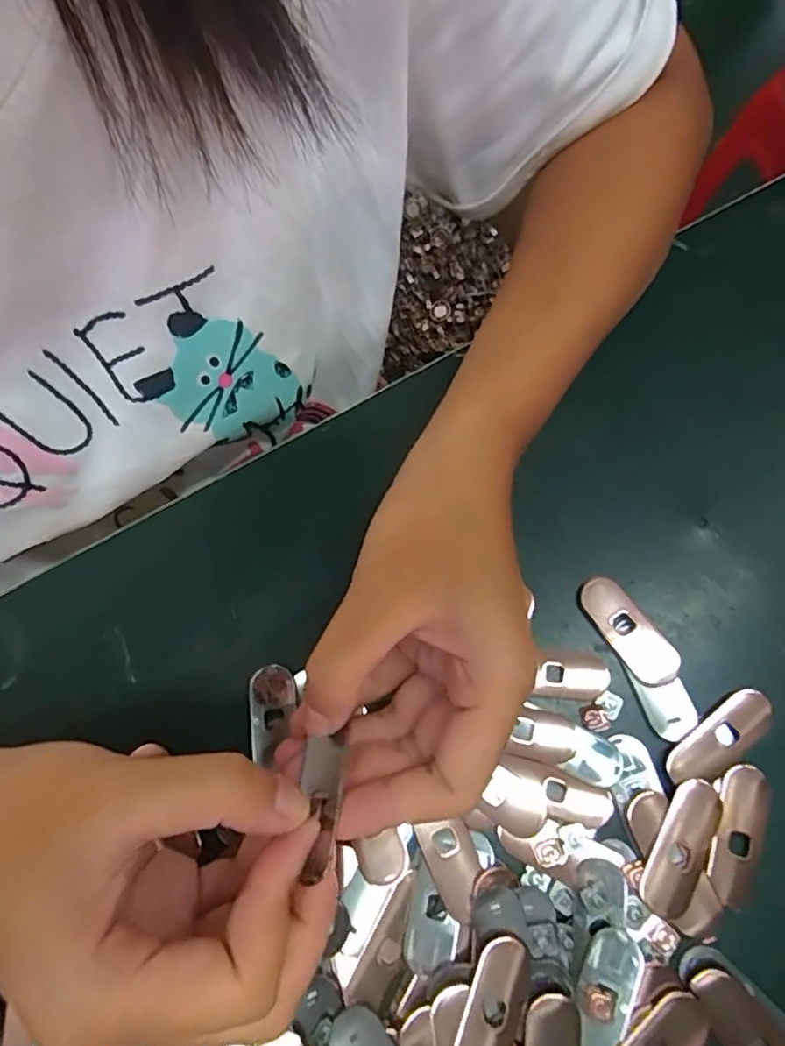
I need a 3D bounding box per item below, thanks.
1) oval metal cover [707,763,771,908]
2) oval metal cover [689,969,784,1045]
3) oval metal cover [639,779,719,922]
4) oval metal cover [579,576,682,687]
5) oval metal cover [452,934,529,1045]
[{"bbox_3d":[0.133,0.119,0.228,0.020,0.004,0.049,19,74,7],"label":"oval metal cover"},{"bbox_3d":[0.126,0.181,0.207,0.019,0.004,0.052,-38,75,-10],"label":"oval metal cover"},{"bbox_3d":[0.109,0.122,0.225,0.017,0.004,0.050,30,75,10],"label":"oval metal cover"},{"bbox_3d":[0.099,0.045,0.250,0.020,0.004,0.049,-32,74,-9],"label":"oval metal cover"},{"bbox_3d":[0.034,0.169,0.203,0.020,0.007,0.050,22,74,8],"label":"oval metal cover"}]

